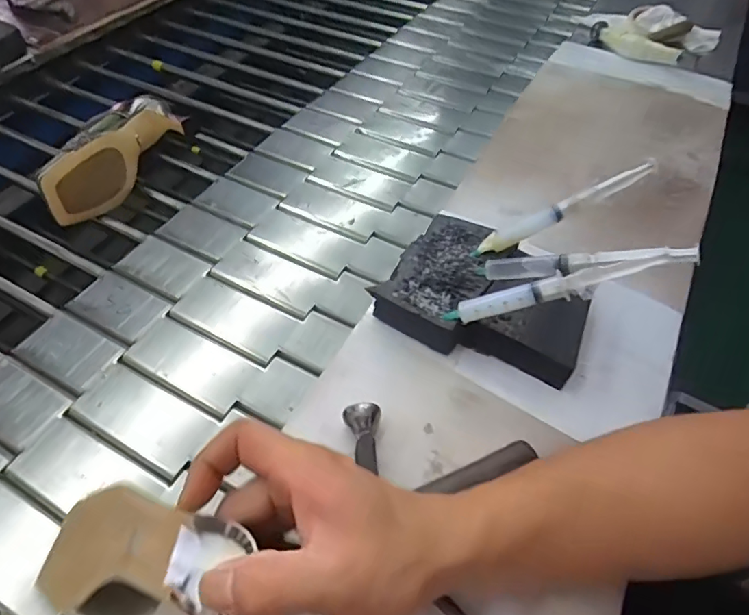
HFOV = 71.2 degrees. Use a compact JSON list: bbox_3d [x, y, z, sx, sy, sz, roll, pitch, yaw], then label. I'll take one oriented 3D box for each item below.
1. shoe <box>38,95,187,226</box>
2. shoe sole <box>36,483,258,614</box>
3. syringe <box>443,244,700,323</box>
[{"bbox_3d":[-0.312,-0.187,0.635,0.079,0.087,0.215,20,52,15],"label":"shoe"},{"bbox_3d":[-0.146,0.141,0.308,0.221,0.021,0.065,-17,39,37],"label":"shoe sole"},{"bbox_3d":[0.138,-0.017,0.383,0.179,0.027,0.019,-16,47,19],"label":"syringe"}]

